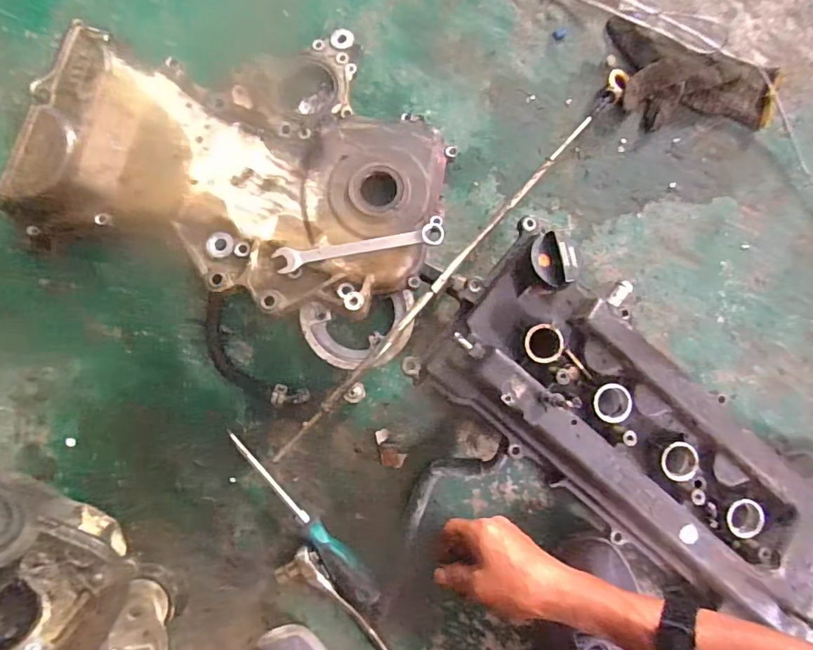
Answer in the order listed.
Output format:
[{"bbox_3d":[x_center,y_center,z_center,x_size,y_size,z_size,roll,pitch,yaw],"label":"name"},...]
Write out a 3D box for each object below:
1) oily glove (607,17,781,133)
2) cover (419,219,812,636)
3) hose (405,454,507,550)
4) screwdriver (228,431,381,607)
[{"bbox_3d":[0.318,-0.272,0.555,0.194,0.029,0.105,20,87,0],"label":"oily glove"},{"bbox_3d":[0.238,0.107,0.498,0.443,0.112,0.195,40,86,2],"label":"cover"},{"bbox_3d":[0.038,0.175,0.531,0.140,0.024,0.048,-43,89,-2],"label":"hose"},{"bbox_3d":[-0.110,0.207,0.526,0.024,0.031,0.228,-44,89,-2],"label":"screwdriver"}]

